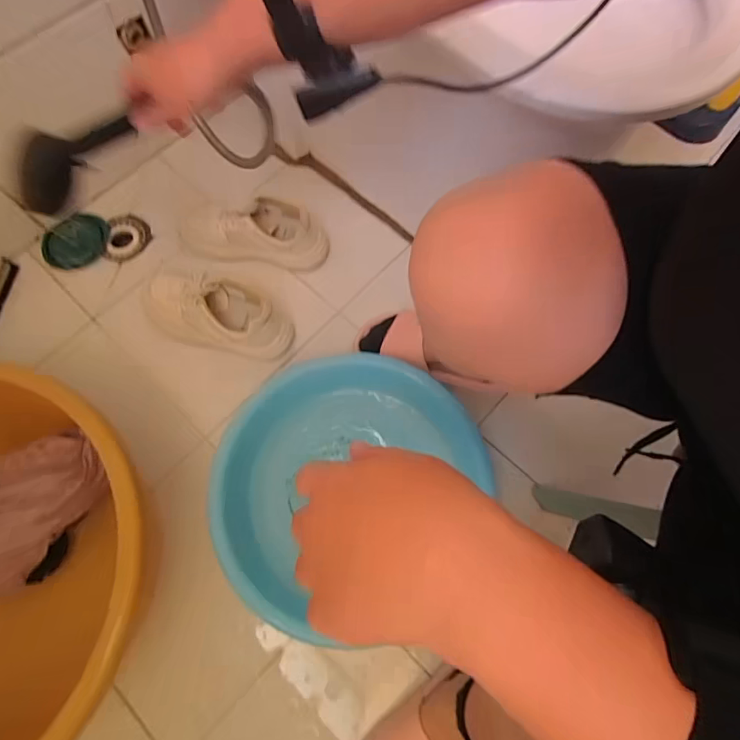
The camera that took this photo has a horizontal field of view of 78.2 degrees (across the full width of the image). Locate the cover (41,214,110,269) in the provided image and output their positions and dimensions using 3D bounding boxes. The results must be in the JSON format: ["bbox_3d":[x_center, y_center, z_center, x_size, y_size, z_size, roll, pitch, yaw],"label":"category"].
[{"bbox_3d":[-0.534,-0.238,0.830,0.105,0.010,0.121,9,71,3],"label":"cover"}]

